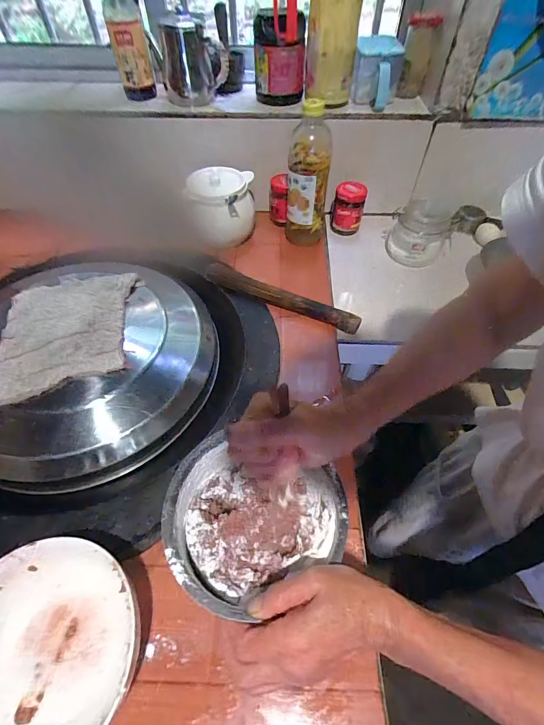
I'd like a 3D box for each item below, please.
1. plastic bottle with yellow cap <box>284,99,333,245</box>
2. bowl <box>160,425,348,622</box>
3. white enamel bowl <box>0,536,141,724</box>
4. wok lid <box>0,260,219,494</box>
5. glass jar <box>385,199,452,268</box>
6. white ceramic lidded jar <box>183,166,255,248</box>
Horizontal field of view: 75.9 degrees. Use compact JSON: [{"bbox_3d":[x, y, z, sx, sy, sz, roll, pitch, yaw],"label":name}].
[{"bbox_3d":[0.075,-0.373,0.704,0.076,0.259,0.092,8,54,6],"label":"plastic bottle with yellow cap"},{"bbox_3d":[-0.020,0.169,0.353,0.166,0.079,0.148,15,49,13],"label":"bowl"},{"bbox_3d":[-0.227,0.282,0.334,0.176,0.077,0.179,0,54,0],"label":"white enamel bowl"},{"bbox_3d":[-0.281,-0.013,0.566,0.361,0.131,0.370,0,54,0],"label":"wok lid"},{"bbox_3d":[0.305,-0.272,0.737,0.092,0.117,0.092,-7,54,-5],"label":"glass jar"},{"bbox_3d":[-0.102,-0.324,0.747,0.126,0.139,0.103,3,48,3],"label":"white ceramic lidded jar"}]

